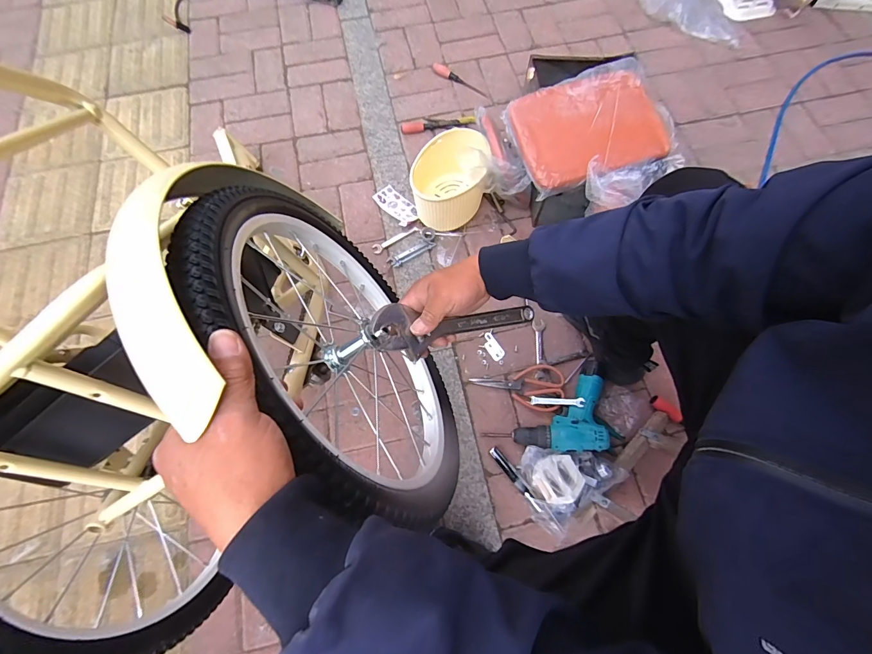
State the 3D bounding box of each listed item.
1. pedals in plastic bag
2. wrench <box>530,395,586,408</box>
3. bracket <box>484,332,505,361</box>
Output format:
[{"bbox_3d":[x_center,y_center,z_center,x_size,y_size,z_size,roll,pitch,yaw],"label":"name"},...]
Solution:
[{"bbox_3d":[0.255,0.302,0.760,0.185,0.047,0.162,-38,75,-13],"label":"pedals in plastic bag"},{"bbox_3d":[0.259,0.158,0.806,0.109,0.010,0.020,-1,67,21],"label":"wrench"},{"bbox_3d":[0.133,0.046,0.886,0.031,0.010,0.067,-32,73,-12],"label":"bracket"}]

